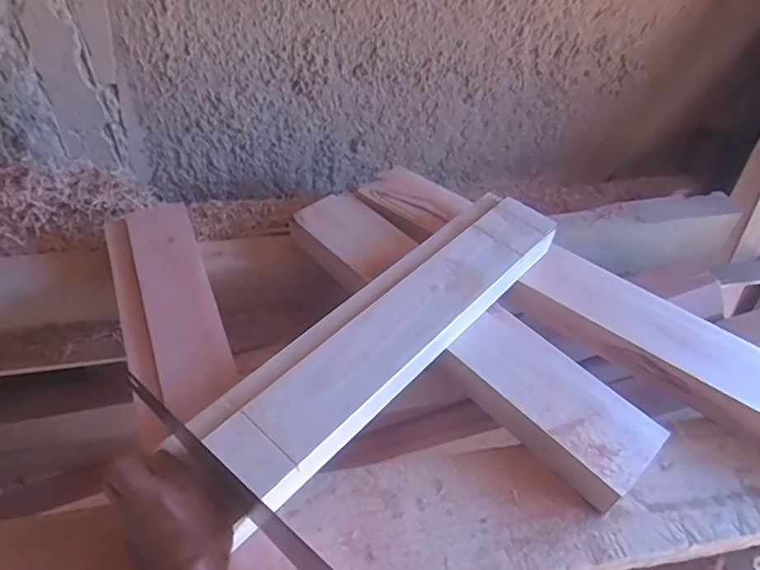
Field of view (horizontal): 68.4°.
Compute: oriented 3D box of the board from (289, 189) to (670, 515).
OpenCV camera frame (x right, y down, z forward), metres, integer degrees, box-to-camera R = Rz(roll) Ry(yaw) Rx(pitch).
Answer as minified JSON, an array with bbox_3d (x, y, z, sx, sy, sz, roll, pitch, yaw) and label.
[{"bbox_3d":[0.093,0.050,0.723,0.118,0.068,0.540,-33,57,-30],"label":"board"}]

